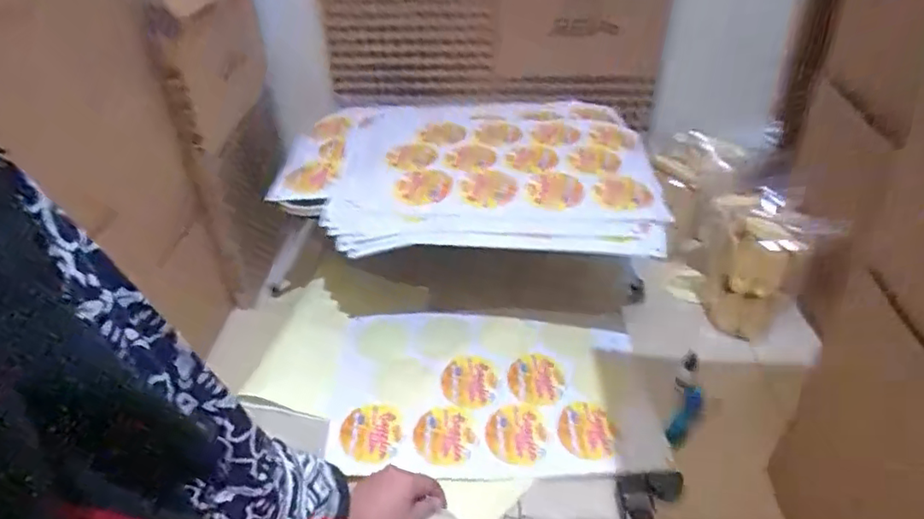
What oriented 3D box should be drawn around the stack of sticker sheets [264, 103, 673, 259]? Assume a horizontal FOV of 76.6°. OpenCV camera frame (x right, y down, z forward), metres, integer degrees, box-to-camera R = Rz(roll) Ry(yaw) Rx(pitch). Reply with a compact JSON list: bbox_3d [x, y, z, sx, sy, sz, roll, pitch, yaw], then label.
[{"bbox_3d":[0.010,-0.170,1.051,0.635,0.099,0.468,2,37,5],"label":"stack of sticker sheets"}]

